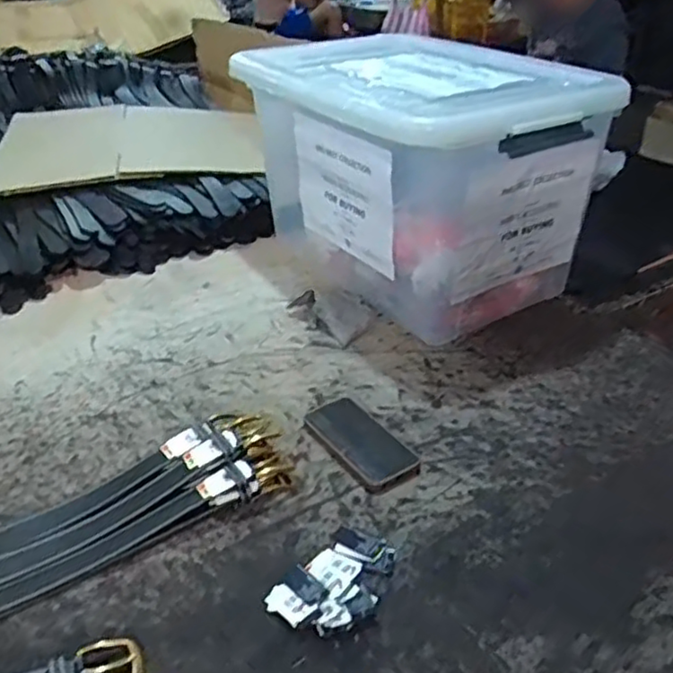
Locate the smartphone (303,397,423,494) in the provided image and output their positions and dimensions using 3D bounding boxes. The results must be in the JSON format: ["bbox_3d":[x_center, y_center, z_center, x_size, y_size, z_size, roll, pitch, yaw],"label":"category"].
[{"bbox_3d":[0.032,0.138,0.901,0.091,0.013,0.173,-21,38,-28],"label":"smartphone"}]

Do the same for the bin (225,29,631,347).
[{"bbox_3d":[0.156,-0.291,1.231,0.434,0.385,0.494,-20,38,-27],"label":"bin"}]

